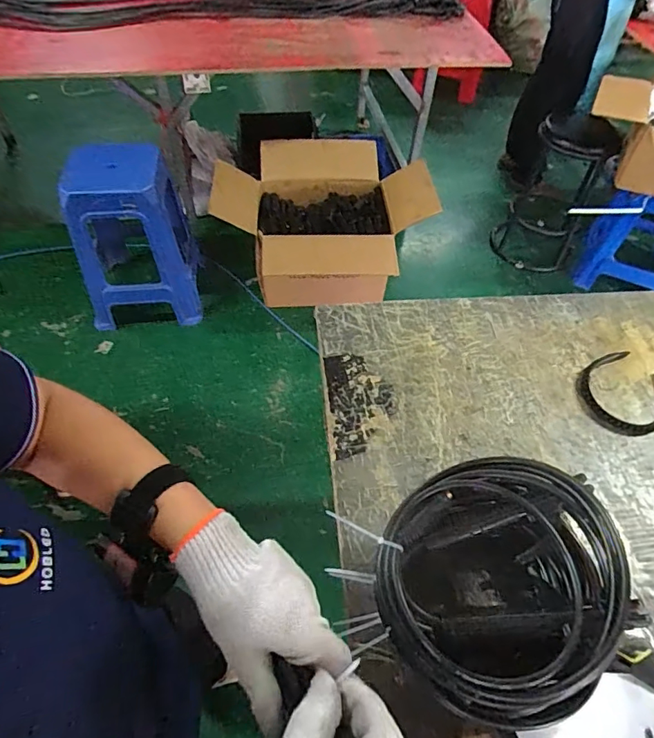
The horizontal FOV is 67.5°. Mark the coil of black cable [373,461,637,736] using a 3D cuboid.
[{"bbox_3d":[0.179,0.213,0.513,0.236,0.072,0.255,26,56,17],"label":"coil of black cable"}]

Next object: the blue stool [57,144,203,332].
[{"bbox_3d":[-0.696,-0.475,1.733,0.415,0.539,0.411,-15,55,-14],"label":"blue stool"}]

